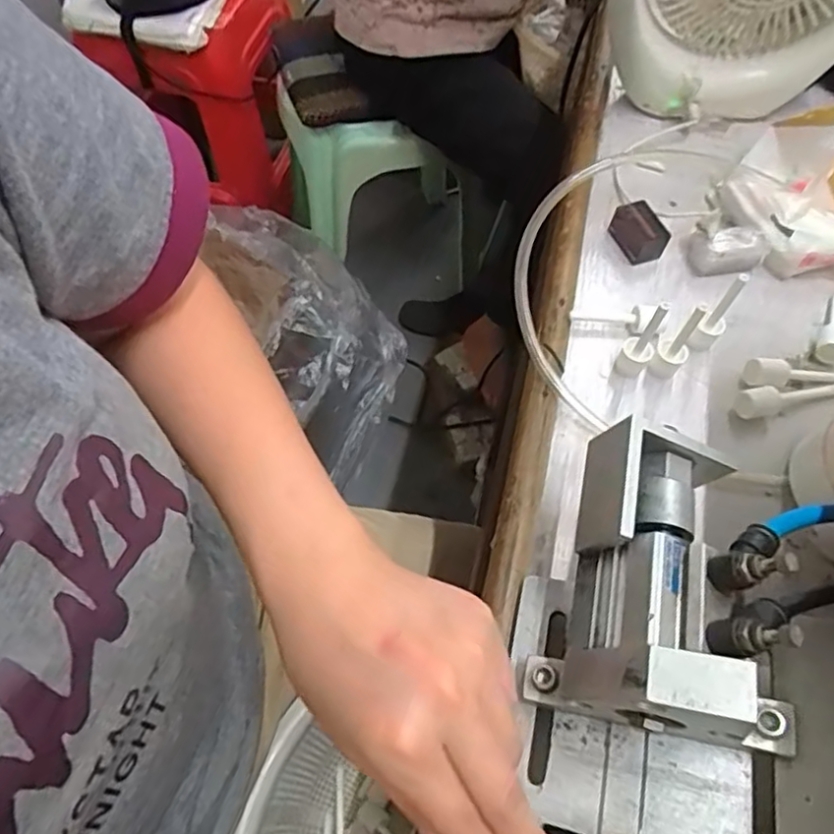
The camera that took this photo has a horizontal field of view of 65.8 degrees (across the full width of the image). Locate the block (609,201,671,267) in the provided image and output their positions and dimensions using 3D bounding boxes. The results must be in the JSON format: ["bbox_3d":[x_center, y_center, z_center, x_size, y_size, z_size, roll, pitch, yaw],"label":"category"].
[{"bbox_3d":[0.160,-0.135,0.469,0.025,0.025,0.041,-23,64,-14],"label":"block"}]

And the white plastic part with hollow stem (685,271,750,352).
[{"bbox_3d":[0.192,-0.065,0.408,0.015,0.062,0.015,35,66,17],"label":"white plastic part with hollow stem"}]

